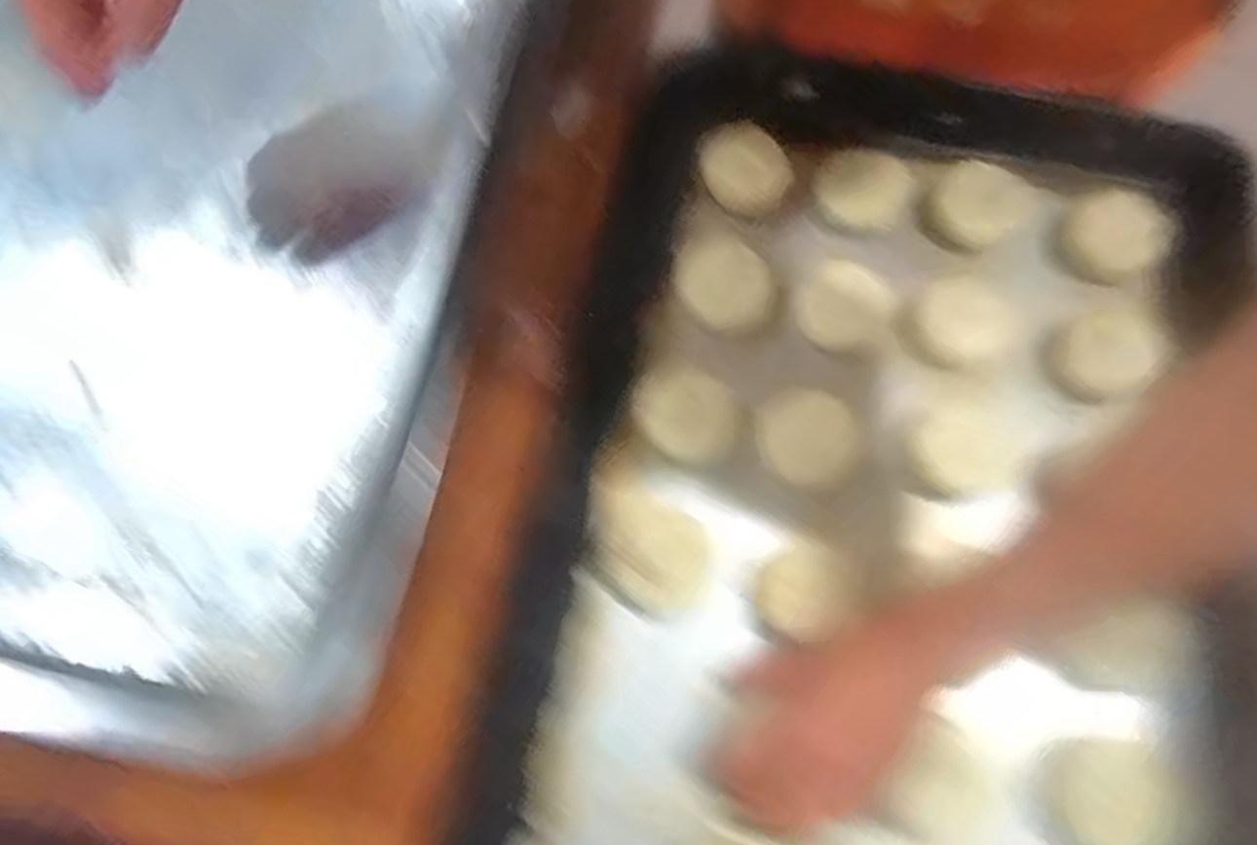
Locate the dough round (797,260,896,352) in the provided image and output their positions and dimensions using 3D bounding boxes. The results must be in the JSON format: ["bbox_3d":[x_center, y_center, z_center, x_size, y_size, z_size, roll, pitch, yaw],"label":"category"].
[{"bbox_3d":[0.144,-0.078,0.491,0.056,0.011,0.059,0,74,-1],"label":"dough round"}]

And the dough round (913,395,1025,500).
[{"bbox_3d":[0.214,0.017,0.461,0.061,0.015,0.061,0,74,-1],"label":"dough round"}]

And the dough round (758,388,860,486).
[{"bbox_3d":[0.112,0.010,0.456,0.060,0.023,0.057,0,74,-1],"label":"dough round"}]

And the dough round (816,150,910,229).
[{"bbox_3d":[0.161,-0.163,0.502,0.057,0.012,0.053,0,74,-1],"label":"dough round"}]

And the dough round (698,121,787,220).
[{"bbox_3d":[0.079,-0.176,0.506,0.054,0.019,0.065,-29,76,-9],"label":"dough round"}]

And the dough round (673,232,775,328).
[{"bbox_3d":[0.062,-0.091,0.479,0.062,0.011,0.057,0,74,-1],"label":"dough round"}]

